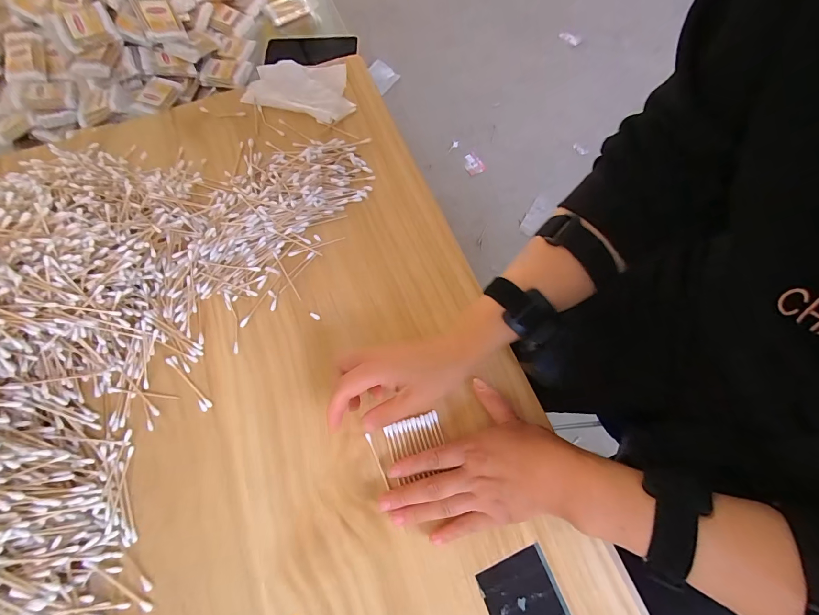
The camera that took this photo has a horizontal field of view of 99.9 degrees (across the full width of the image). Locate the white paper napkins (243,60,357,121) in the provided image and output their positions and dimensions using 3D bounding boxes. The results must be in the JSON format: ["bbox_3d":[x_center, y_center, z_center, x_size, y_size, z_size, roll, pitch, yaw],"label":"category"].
[{"bbox_3d":[-0.157,-0.321,0.498,0.167,0.011,0.098,20,71,9],"label":"white paper napkins"}]

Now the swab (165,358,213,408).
[{"bbox_3d":[-0.227,0.076,0.353,0.072,0.006,0.006,38,74,15],"label":"swab"}]

